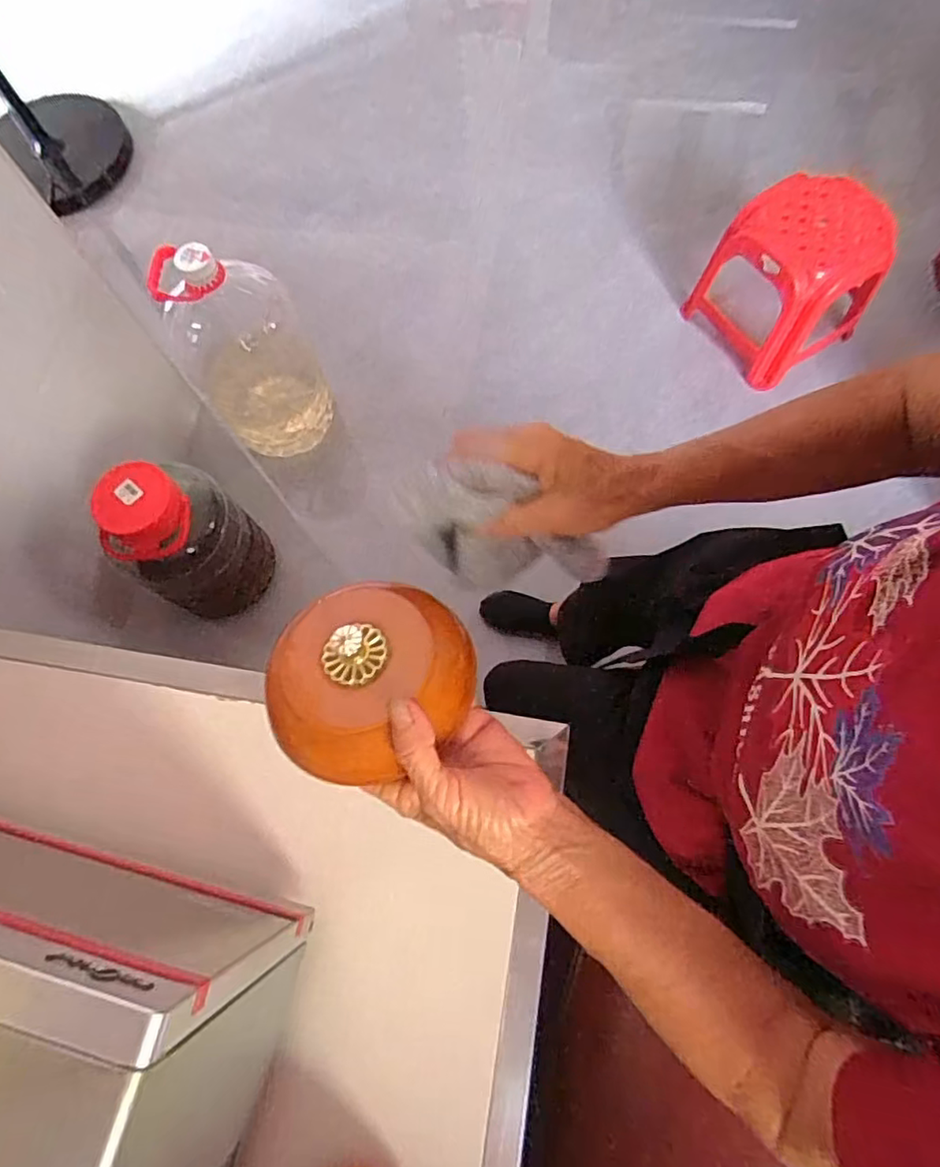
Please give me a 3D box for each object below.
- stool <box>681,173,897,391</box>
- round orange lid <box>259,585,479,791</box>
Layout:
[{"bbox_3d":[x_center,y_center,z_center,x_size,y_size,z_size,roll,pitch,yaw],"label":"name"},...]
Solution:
[{"bbox_3d":[0.689,-0.645,1.318,0.293,0.291,0.279,-27,73,-6],"label":"stool"},{"bbox_3d":[-0.060,0.050,0.346,0.120,0.036,0.106,-33,74,-8],"label":"round orange lid"}]

